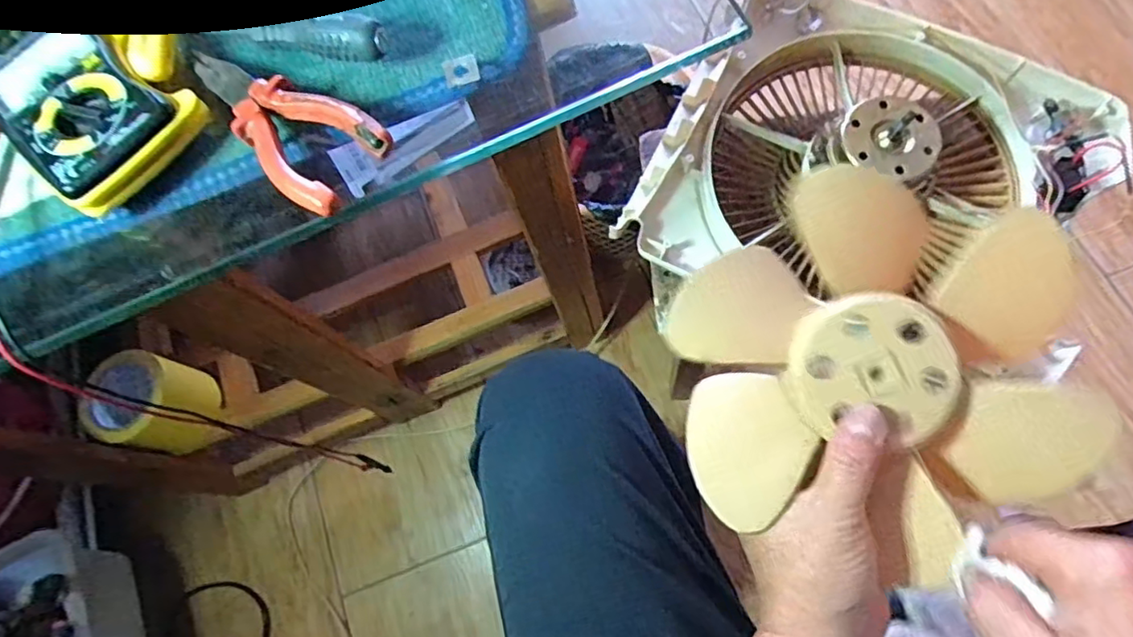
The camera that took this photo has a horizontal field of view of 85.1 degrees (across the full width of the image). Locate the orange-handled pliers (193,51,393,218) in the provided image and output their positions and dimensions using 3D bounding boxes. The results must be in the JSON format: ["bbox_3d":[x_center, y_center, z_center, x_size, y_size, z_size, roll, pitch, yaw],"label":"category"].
[{"bbox_3d":[-0.147,-0.100,0.303,0.131,0.016,0.050,34,79,17],"label":"orange-handled pliers"}]

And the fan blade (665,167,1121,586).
[{"bbox_3d":[0.176,0.031,0.359,0.232,0.044,0.218,-36,86,7],"label":"fan blade"}]

